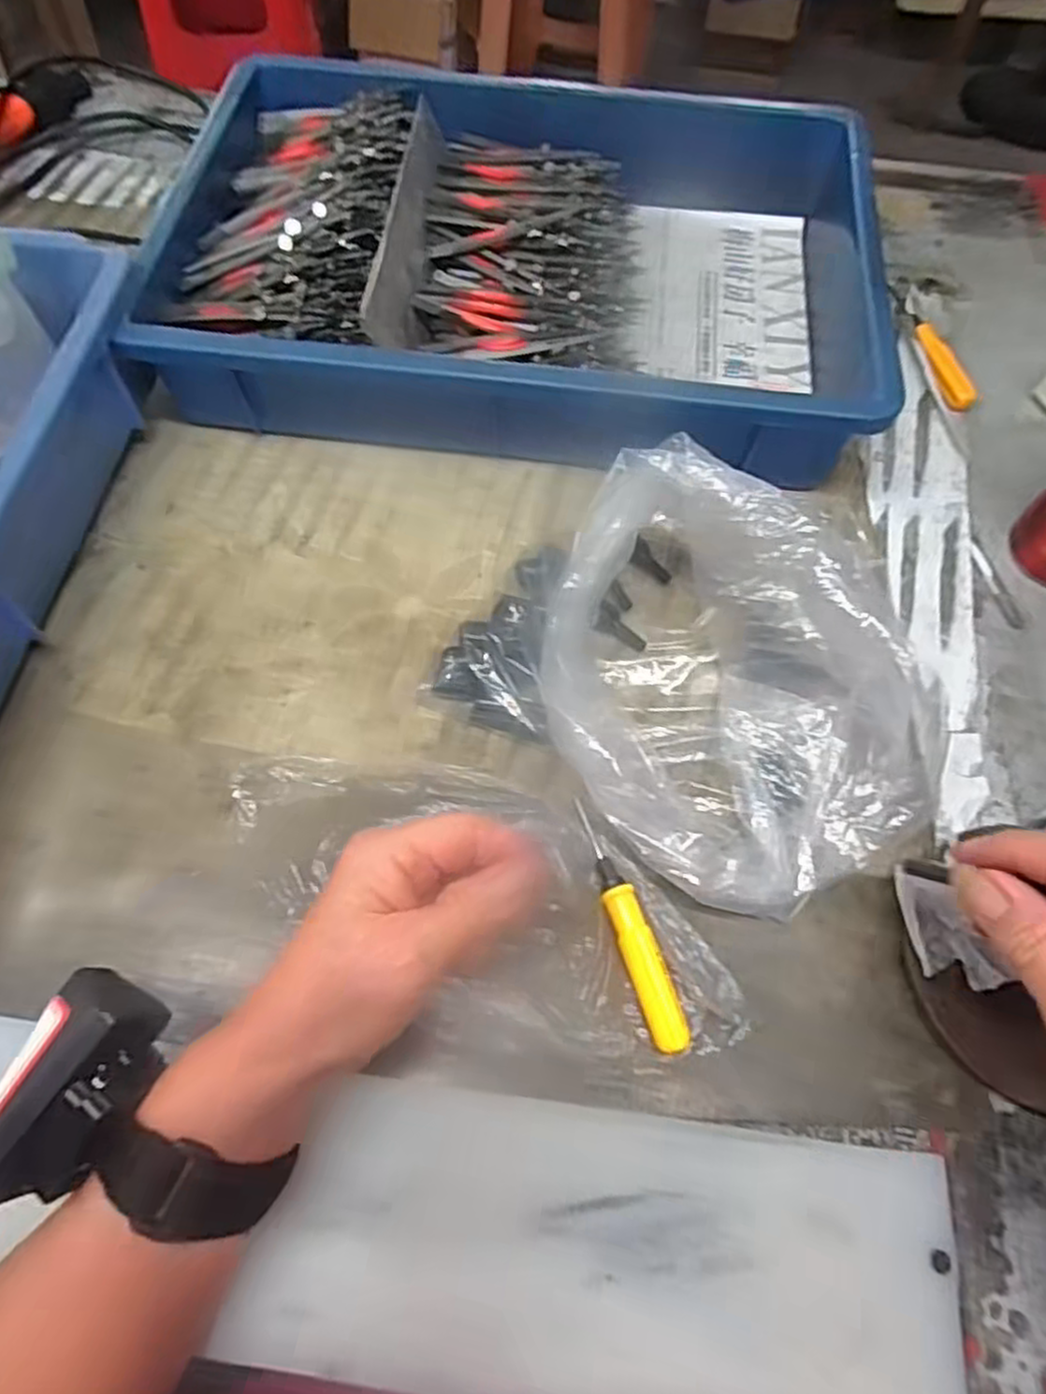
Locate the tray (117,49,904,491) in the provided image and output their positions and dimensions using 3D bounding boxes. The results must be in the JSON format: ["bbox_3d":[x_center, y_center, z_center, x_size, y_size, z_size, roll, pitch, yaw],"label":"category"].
[{"bbox_3d":[0.003,-0.285,0.484,0.423,0.083,0.290,5,64,1],"label":"tray"}]

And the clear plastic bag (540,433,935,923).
[{"bbox_3d":[0.090,-0.012,0.342,0.154,0.088,0.208,-13,65,-8],"label":"clear plastic bag"}]

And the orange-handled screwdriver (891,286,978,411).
[{"bbox_3d":[0.280,-0.244,0.509,0.022,0.010,0.116,-6,64,-4],"label":"orange-handled screwdriver"}]

